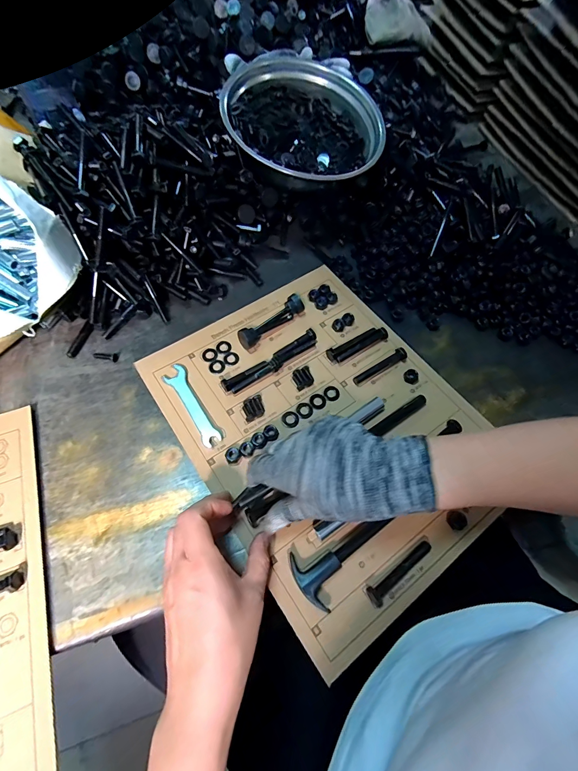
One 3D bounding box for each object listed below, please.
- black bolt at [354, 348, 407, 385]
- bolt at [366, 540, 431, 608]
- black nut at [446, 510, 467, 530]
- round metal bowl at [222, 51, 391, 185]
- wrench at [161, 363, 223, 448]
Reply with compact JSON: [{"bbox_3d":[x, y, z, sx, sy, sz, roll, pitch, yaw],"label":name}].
[{"bbox_3d":[0.111,-0.024,0.435,0.072,0.016,0.013,-25,66,-14],"label":"black bolt"},{"bbox_3d":[0.105,0.175,0.330,0.075,0.012,0.017,-31,68,-16],"label":"bolt"},{"bbox_3d":[0.168,0.134,0.353,0.016,0.010,0.018,-21,66,-12],"label":"black nut"},{"bbox_3d":[0.020,-0.359,0.502,0.219,0.075,0.219,3,77,-15],"label":"round metal bowl"},{"bbox_3d":[-0.112,0.021,0.412,0.026,0.004,0.113,-31,68,-16],"label":"wrench"}]

